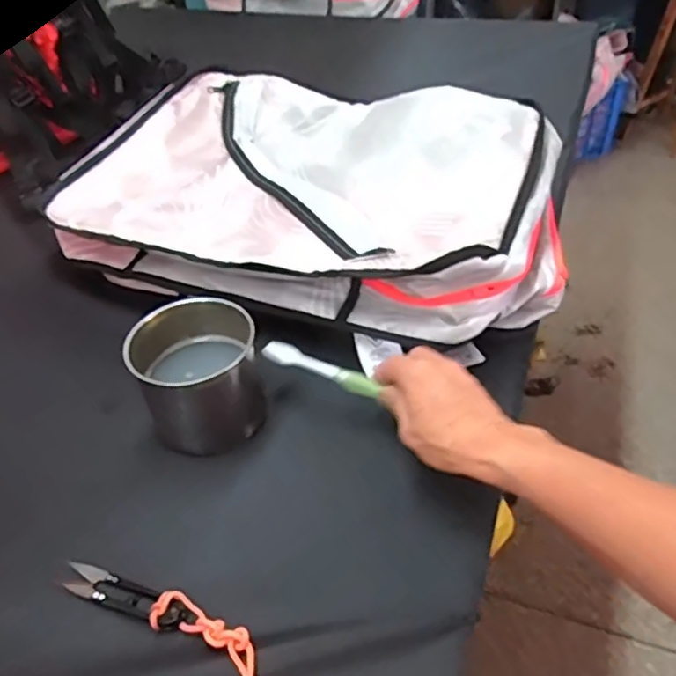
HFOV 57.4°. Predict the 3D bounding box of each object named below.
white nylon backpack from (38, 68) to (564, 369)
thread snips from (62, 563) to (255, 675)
[{"bbox_3d":[-0.029,-0.160,0.691,0.551,0.108,0.336,17,46,22],"label":"white nylon backpack"},{"bbox_3d":[-0.115,0.188,0.411,0.173,0.018,0.047,25,50,29],"label":"thread snips"}]

